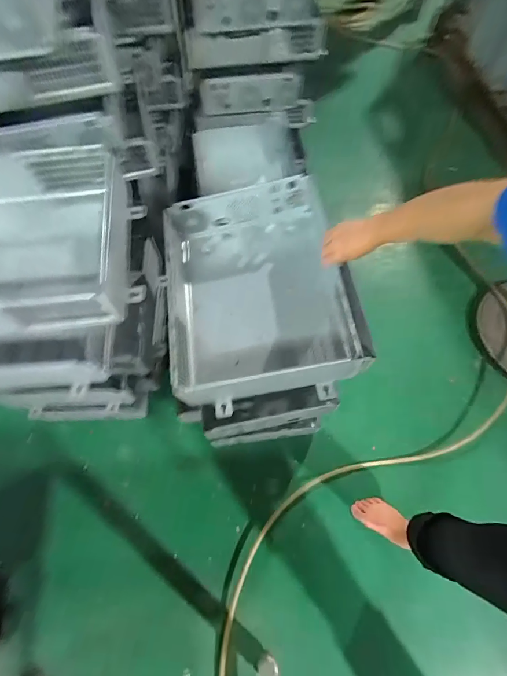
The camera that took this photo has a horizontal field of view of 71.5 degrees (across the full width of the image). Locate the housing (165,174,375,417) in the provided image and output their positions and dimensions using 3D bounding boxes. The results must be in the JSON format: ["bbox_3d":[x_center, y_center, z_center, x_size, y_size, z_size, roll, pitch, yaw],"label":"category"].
[{"bbox_3d":[0.007,-0.099,0.718,0.348,0.150,0.436,-8,66,-3],"label":"housing"}]

